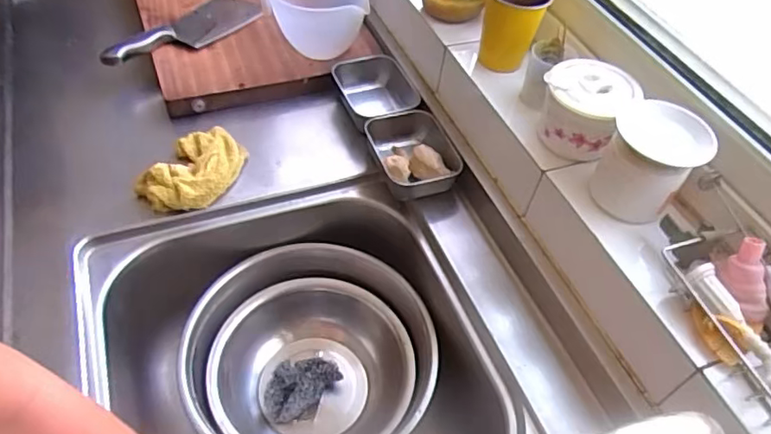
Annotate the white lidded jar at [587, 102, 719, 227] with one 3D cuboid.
[{"bbox_3d":[0.270,-0.056,0.590,0.084,0.089,0.083,2,51,-3],"label":"white lidded jar"}]

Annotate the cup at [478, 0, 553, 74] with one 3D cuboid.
[{"bbox_3d":[0.158,-0.242,0.736,0.074,0.109,0.077,2,51,-3],"label":"cup"}]

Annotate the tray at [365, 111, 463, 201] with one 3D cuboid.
[{"bbox_3d":[0.037,-0.080,0.797,0.099,0.057,0.136,-15,54,-17],"label":"tray"}]

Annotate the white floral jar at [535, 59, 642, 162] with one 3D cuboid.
[{"bbox_3d":[0.223,-0.120,0.648,0.092,0.080,0.093,2,51,-3],"label":"white floral jar"}]

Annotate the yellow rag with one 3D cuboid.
[{"bbox_3d":[-0.247,-0.063,0.758,0.099,0.046,0.149,20,52,11],"label":"yellow rag"}]

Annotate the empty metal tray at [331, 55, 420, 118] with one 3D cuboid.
[{"bbox_3d":[-0.015,-0.185,0.878,0.103,0.063,0.147,-18,55,-19],"label":"empty metal tray"}]

